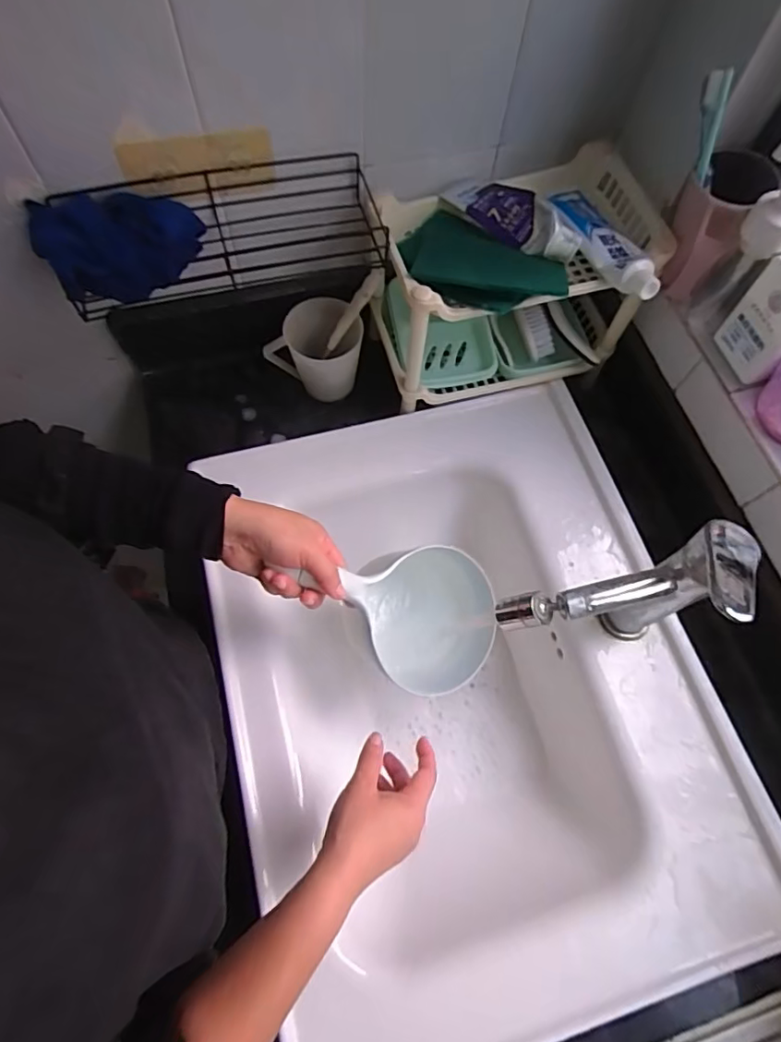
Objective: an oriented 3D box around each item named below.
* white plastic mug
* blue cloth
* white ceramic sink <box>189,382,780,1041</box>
[{"bbox_3d":[-0.083,-0.197,0.647,0.105,0.094,0.075,-31,71,-14],"label":"white plastic mug"},{"bbox_3d":[-0.252,-0.256,0.508,0.138,0.051,0.081,-11,68,-7],"label":"blue cloth"},{"bbox_3d":[0.072,0.171,0.598,0.454,0.157,0.586,-14,68,-8],"label":"white ceramic sink"}]

